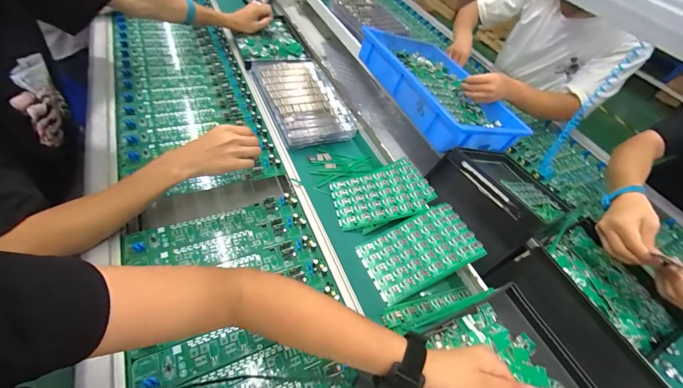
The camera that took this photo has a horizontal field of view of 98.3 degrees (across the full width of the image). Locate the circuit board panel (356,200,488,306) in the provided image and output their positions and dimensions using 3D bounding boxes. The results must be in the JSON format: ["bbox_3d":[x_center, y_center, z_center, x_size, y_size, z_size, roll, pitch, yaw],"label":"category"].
[{"bbox_3d":[0.133,0.096,0.502,0.189,0.006,0.110,-25,60,-7],"label":"circuit board panel"}]

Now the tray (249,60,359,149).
[{"bbox_3d":[-0.098,-0.238,0.712,0.178,0.035,0.304,-19,58,-18],"label":"tray"}]

